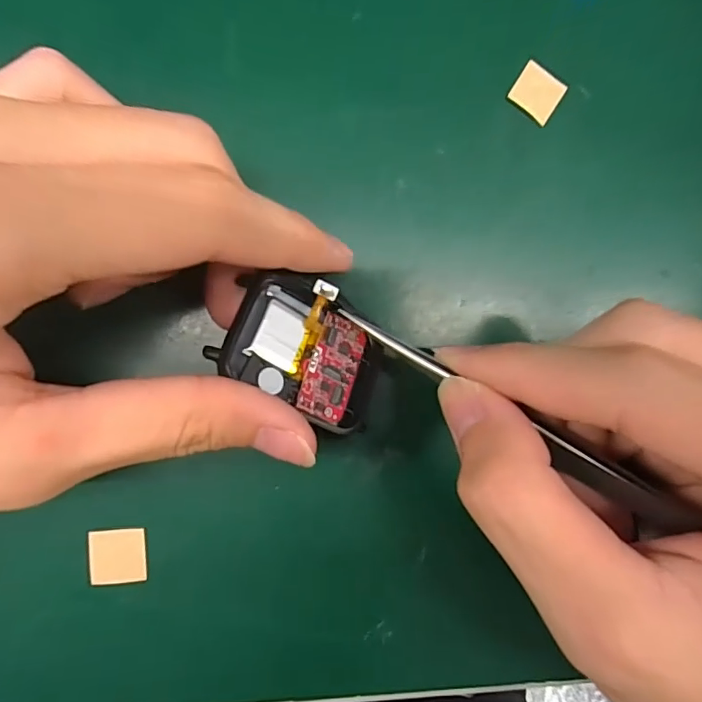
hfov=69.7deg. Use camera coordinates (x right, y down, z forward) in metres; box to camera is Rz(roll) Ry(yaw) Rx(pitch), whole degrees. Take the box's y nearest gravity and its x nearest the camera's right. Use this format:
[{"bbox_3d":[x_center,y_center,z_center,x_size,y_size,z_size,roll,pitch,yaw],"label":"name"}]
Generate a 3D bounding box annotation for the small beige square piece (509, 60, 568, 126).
[{"bbox_3d":[0.060,-0.083,0.162,0.015,0.004,0.015,33,84,-6],"label":"small beige square piece"}]

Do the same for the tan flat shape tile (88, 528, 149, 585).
[{"bbox_3d":[-0.067,0.059,0.144,0.015,0.004,0.016,-3,91,-8],"label":"tan flat shape tile"}]

